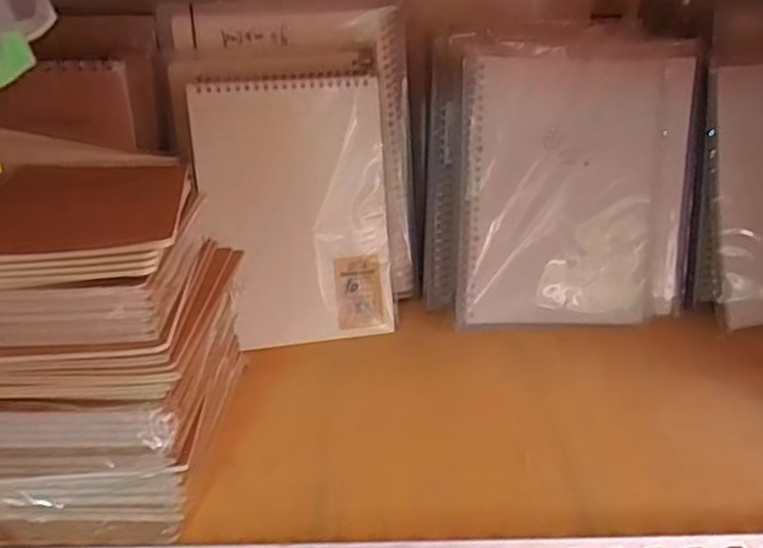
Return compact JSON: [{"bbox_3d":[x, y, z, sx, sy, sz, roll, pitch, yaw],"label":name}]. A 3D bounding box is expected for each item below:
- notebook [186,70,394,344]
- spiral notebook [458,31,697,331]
[{"bbox_3d":[-0.079,-0.058,0.622,0.170,0.250,0.013,-7,10,-12],"label":"notebook"},{"bbox_3d":[0.196,-0.086,0.636,0.240,0.262,0.029,-4,10,-5],"label":"spiral notebook"}]

